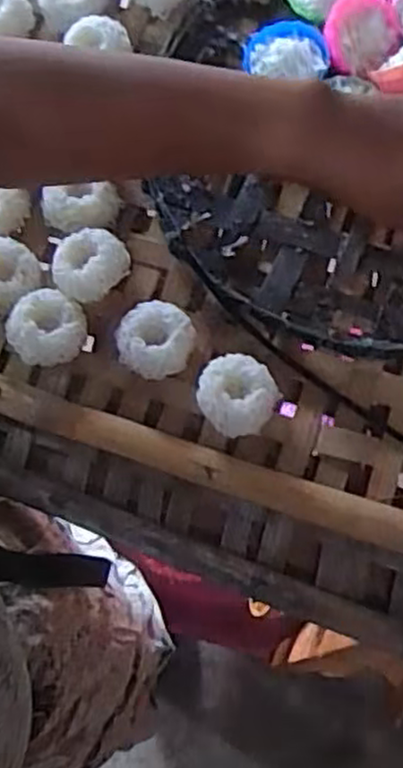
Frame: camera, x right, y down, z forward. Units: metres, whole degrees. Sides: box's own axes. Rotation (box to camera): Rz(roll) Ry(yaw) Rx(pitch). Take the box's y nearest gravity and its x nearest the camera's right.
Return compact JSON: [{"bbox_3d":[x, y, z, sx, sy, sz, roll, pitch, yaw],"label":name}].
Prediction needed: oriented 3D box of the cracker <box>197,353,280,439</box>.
[{"bbox_3d":[0.023,0.008,0.478,0.051,0.029,0.049,-1,74,2],"label":"cracker"}]

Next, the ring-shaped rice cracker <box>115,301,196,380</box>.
[{"bbox_3d":[-0.031,-0.029,0.493,0.048,0.027,0.048,-1,74,2],"label":"ring-shaped rice cracker"}]

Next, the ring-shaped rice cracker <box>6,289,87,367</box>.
[{"bbox_3d":[-0.105,-0.038,0.492,0.045,0.023,0.051,38,78,12],"label":"ring-shaped rice cracker"}]

